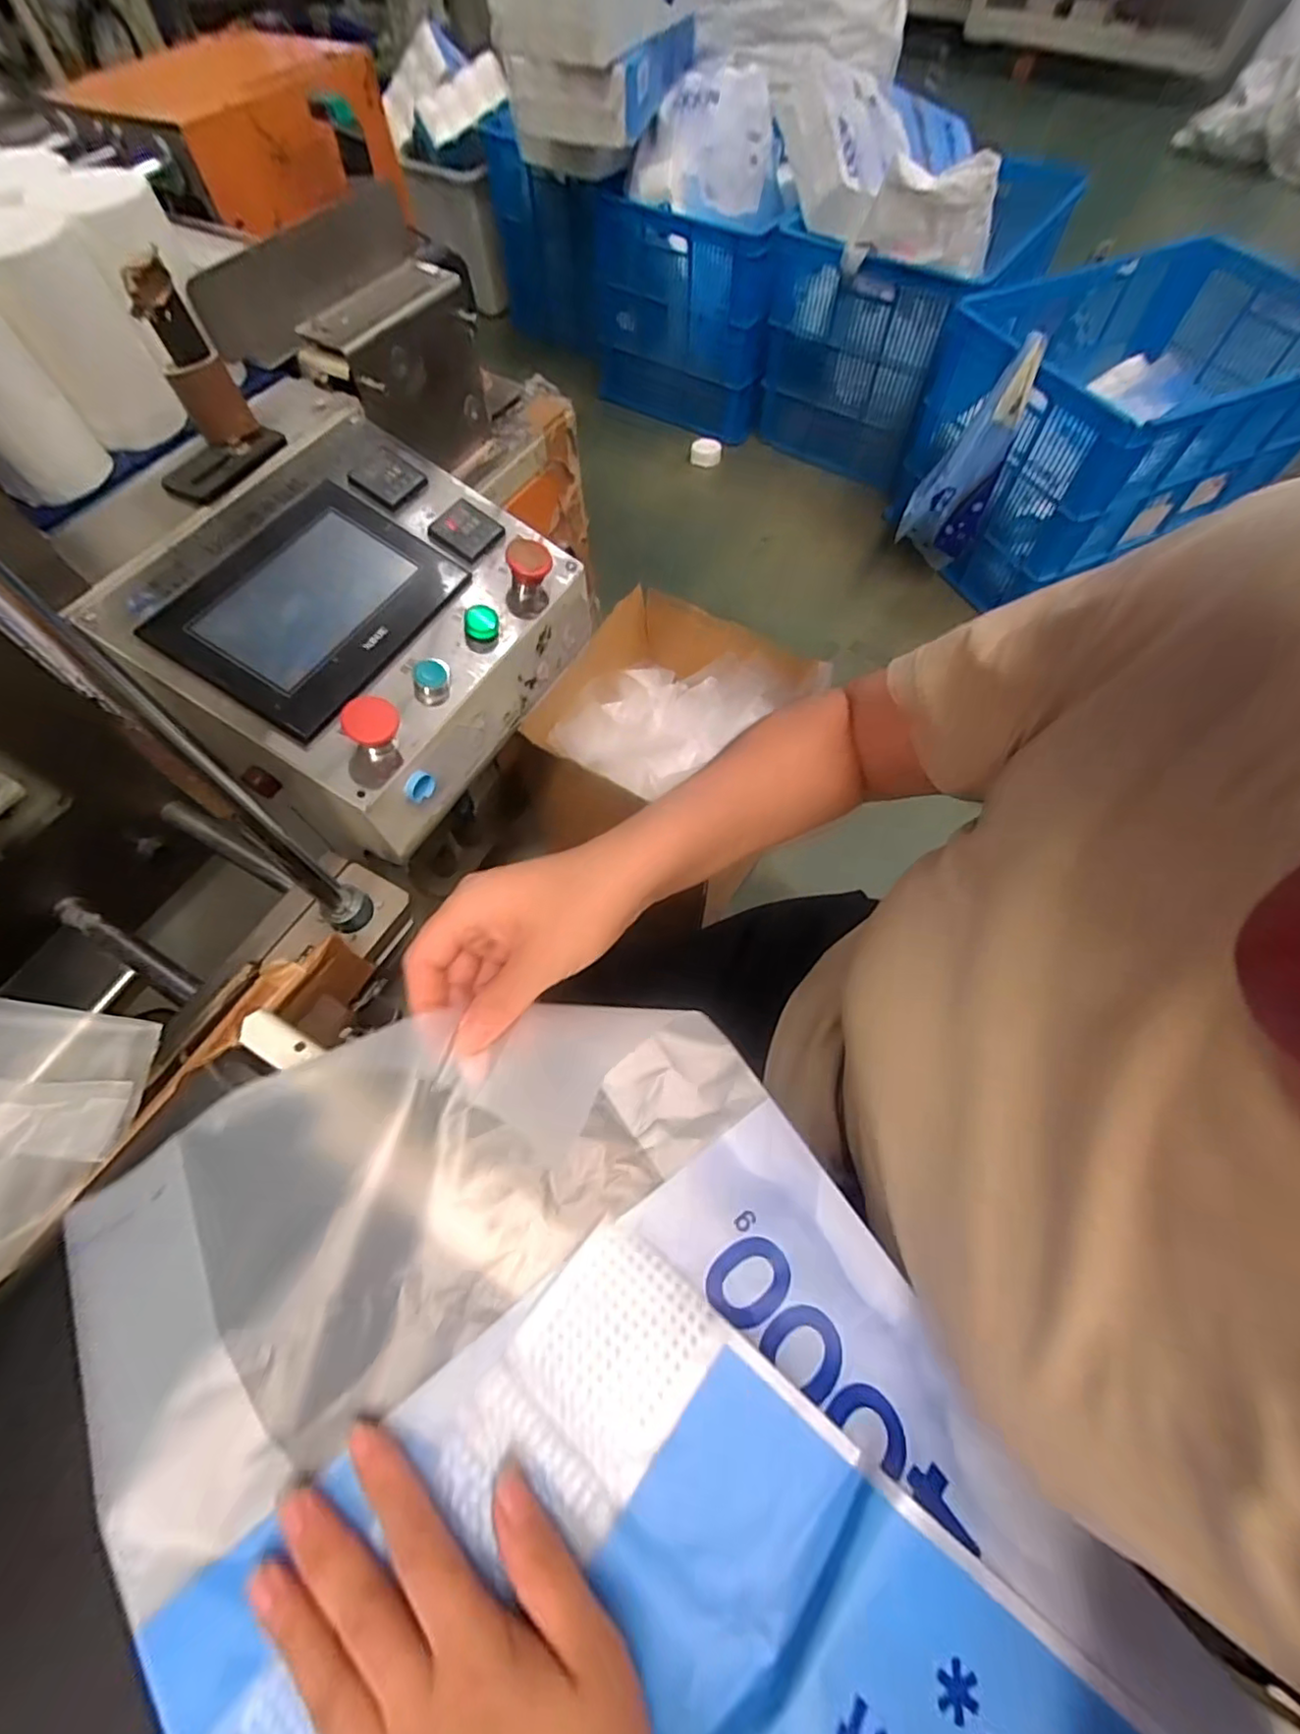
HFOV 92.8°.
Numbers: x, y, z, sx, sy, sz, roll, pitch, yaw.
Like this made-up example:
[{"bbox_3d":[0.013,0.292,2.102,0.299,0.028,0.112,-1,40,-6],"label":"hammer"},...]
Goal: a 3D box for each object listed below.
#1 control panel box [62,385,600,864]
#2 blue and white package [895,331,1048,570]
[{"bbox_3d":[-0.274,-0.231,0.555,0.328,0.142,0.309,26,66,13],"label":"control panel box"},{"bbox_3d":[0.735,-0.921,1.458,0.176,0.472,0.087,5,63,3],"label":"blue and white package"}]

